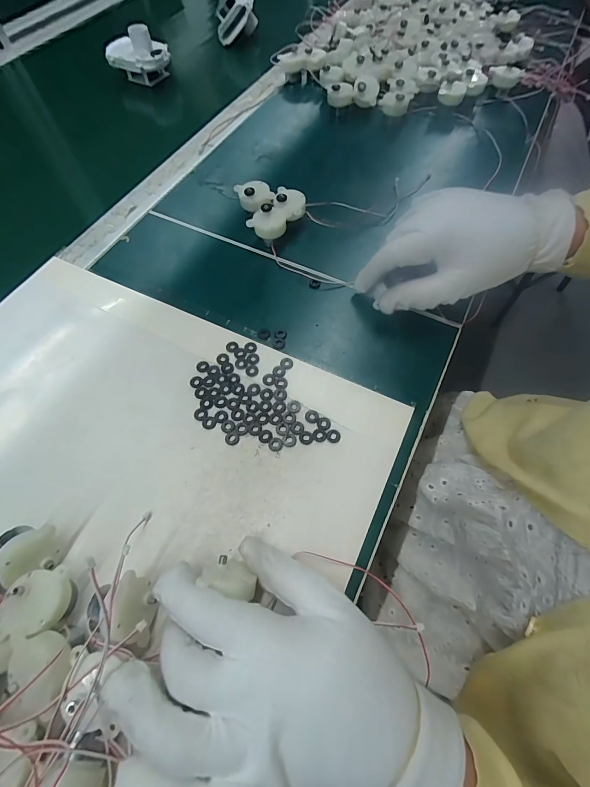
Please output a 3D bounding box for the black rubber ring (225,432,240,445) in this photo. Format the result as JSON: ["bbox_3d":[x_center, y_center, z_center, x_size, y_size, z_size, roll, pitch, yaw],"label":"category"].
[{"bbox_3d":[-0.048,0.034,0.258,0.011,0.004,0.010,0,64,1],"label":"black rubber ring"}]

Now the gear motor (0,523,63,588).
[{"bbox_3d":[-0.167,0.098,0.212,0.020,0.032,0.031,-21,70,25],"label":"gear motor"}]

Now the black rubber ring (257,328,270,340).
[{"bbox_3d":[-0.028,-0.053,0.301,0.010,0.004,0.011,0,64,1],"label":"black rubber ring"}]

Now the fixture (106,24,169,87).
[{"bbox_3d":[-0.221,-0.478,0.488,0.083,0.057,0.063,-20,66,-9],"label":"fixture"}]

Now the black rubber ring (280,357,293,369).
[{"bbox_3d":[-0.007,-0.026,0.286,0.010,0.004,0.011,-2,64,0],"label":"black rubber ring"}]

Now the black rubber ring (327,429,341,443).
[{"bbox_3d":[0.030,0.031,0.257,0.010,0.004,0.011,0,64,1],"label":"black rubber ring"}]

